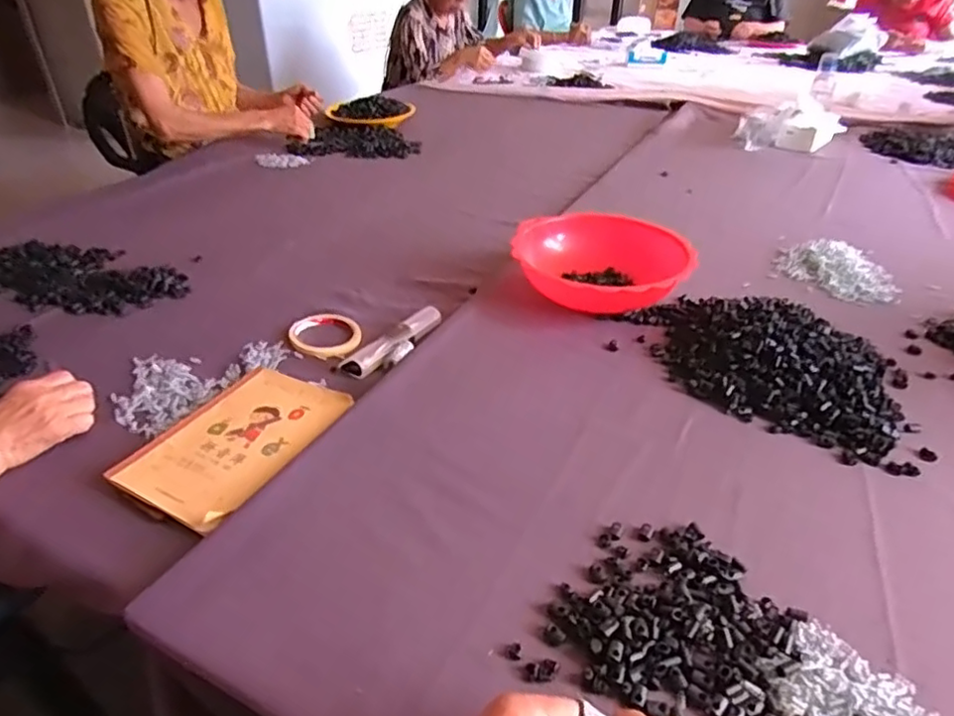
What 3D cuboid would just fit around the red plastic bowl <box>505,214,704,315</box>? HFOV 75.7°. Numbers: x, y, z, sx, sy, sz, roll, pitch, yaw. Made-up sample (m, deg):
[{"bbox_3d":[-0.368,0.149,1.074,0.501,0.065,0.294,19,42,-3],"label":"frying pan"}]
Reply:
[{"bbox_3d":[0.176,-0.128,0.896,0.233,0.090,0.233,3,36,-2],"label":"red plastic bowl"}]

